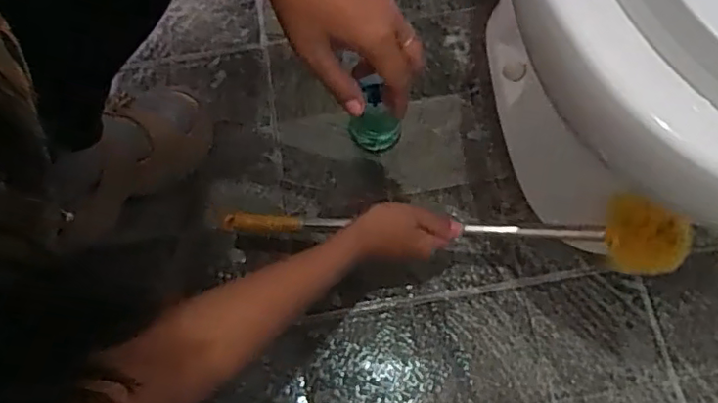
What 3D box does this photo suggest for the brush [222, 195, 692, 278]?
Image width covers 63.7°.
[{"bbox_3d":[0.086,0.032,0.619,0.470,0.093,0.059,3,68,13],"label":"brush"}]

